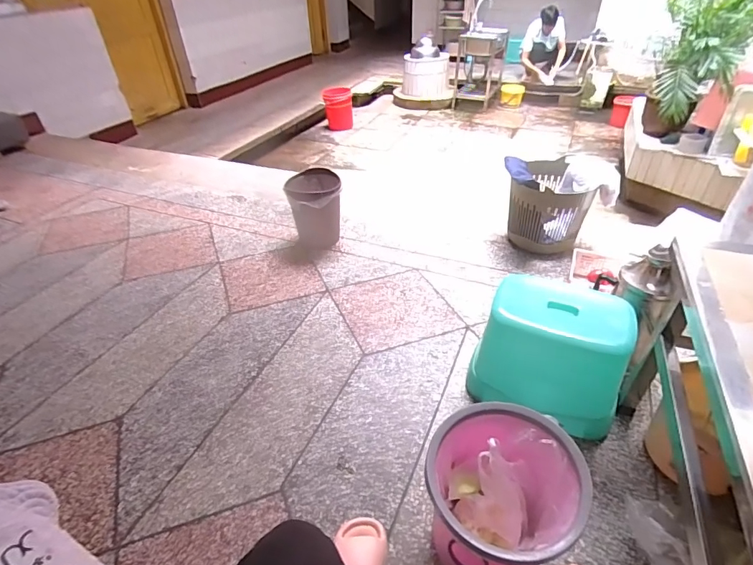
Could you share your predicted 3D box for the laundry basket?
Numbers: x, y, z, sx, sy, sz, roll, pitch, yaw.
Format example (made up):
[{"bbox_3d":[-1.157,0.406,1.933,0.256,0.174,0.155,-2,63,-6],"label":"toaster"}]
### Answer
[{"bbox_3d":[0.684,-0.314,1.742,0.289,0.302,0.313,-2,37,2],"label":"laundry basket"}]

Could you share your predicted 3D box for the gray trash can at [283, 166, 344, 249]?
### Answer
[{"bbox_3d":[-0.256,-0.315,1.780,0.213,0.255,0.225,-1,38,1],"label":"gray trash can"}]

